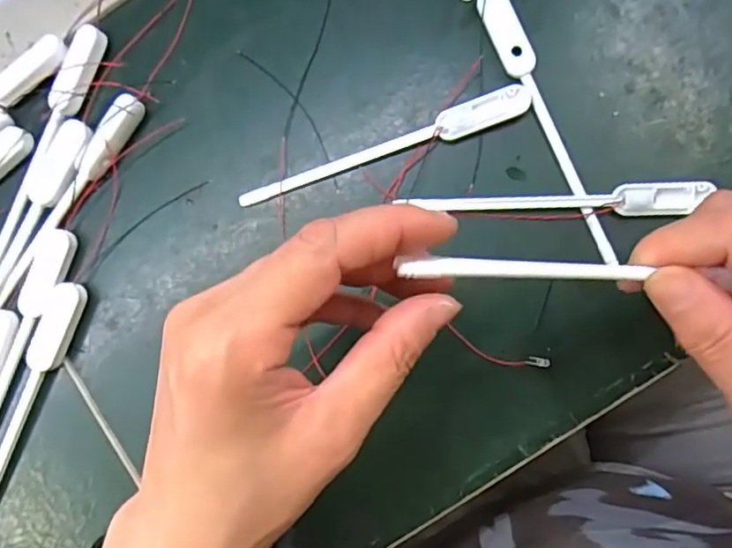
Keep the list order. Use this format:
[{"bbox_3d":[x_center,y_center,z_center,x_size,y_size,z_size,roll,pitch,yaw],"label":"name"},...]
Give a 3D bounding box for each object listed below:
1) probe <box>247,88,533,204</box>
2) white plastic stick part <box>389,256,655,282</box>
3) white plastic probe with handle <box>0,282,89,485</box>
[{"bbox_3d":[0.008,-0.060,0.291,0.144,0.007,0.014,-19,85,4],"label":"probe"},{"bbox_3d":[0.055,-0.002,0.202,0.086,0.004,0.006,1,86,-13],"label":"white plastic stick part"},{"bbox_3d":[-0.171,0.072,0.297,0.016,0.004,0.142,21,88,7],"label":"white plastic probe with handle"}]

